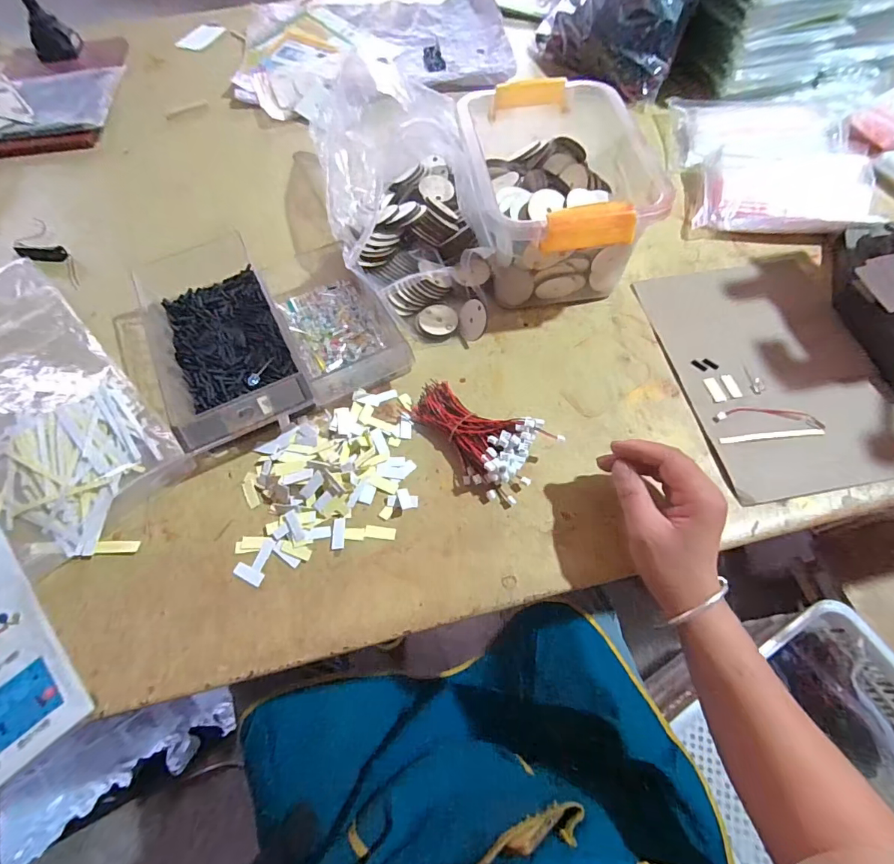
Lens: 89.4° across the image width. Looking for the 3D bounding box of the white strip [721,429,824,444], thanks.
[{"bbox_3d":[0.310,0.003,0.431,0.096,0.004,0.008,-5,62,-1],"label":"white strip"}]

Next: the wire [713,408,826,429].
[{"bbox_3d":[0.314,-0.016,0.445,0.098,0.006,0.021,5,62,5],"label":"wire"}]

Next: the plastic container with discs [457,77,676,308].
[{"bbox_3d":[0.116,-0.268,0.515,0.179,0.128,0.262,-9,62,-3],"label":"plastic container with discs"}]

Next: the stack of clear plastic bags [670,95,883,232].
[{"bbox_3d":[0.441,-0.384,0.616,0.226,0.034,0.307,6,62,5],"label":"stack of clear plastic bags"}]

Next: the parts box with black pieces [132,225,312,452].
[{"bbox_3d":[-0.236,-0.094,0.469,0.133,0.059,0.257,-25,64,-11],"label":"parts box with black pieces"}]

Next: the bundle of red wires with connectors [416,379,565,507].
[{"bbox_3d":[0.024,0.001,0.424,0.135,0.043,0.073,31,67,17],"label":"bundle of red wires with connectors"}]

